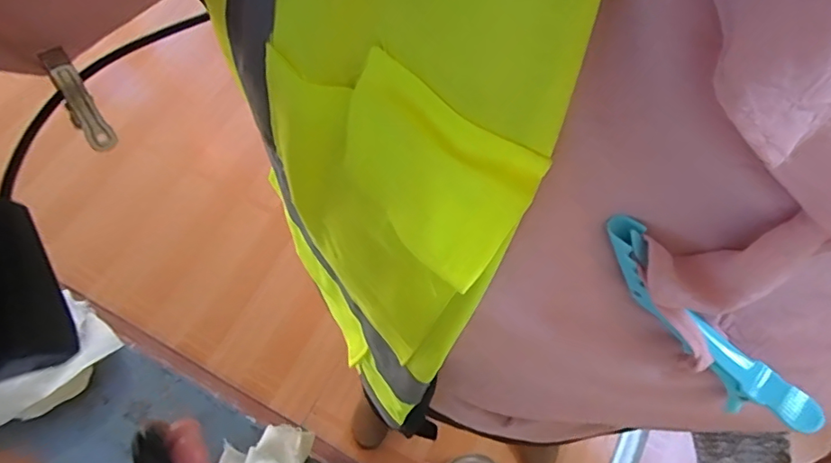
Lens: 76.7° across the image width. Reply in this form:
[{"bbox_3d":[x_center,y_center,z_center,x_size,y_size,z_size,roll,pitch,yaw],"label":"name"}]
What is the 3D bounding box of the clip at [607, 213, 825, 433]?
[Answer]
[{"bbox_3d":[0.110,0.036,0.205,0.107,0.027,0.017,44,72,-6],"label":"clip"}]

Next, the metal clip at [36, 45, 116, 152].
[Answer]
[{"bbox_3d":[-0.164,-0.062,0.258,0.012,0.049,0.009,-17,38,-7],"label":"metal clip"}]

